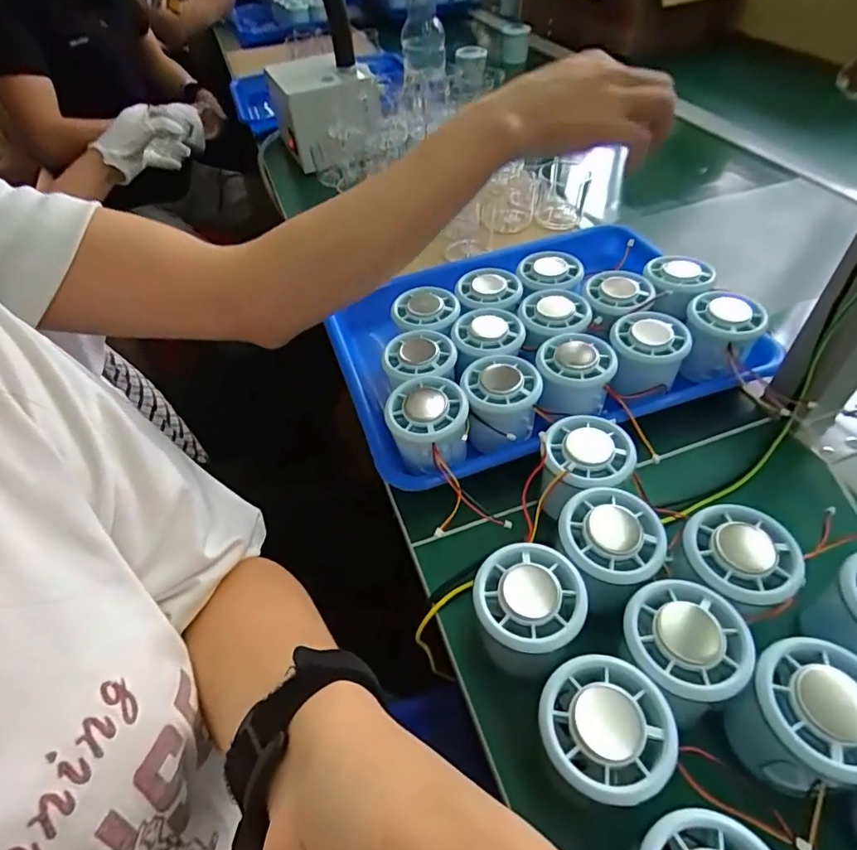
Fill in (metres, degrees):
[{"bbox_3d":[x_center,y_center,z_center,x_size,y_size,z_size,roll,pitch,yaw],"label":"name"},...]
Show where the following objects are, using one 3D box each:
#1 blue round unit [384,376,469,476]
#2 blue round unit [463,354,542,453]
[{"bbox_3d":[-0.001,0.002,0.373,0.054,0.042,0.059,-2,48,2],"label":"blue round unit"},{"bbox_3d":[0.051,-0.015,0.382,0.055,0.039,0.065,9,49,12],"label":"blue round unit"}]

